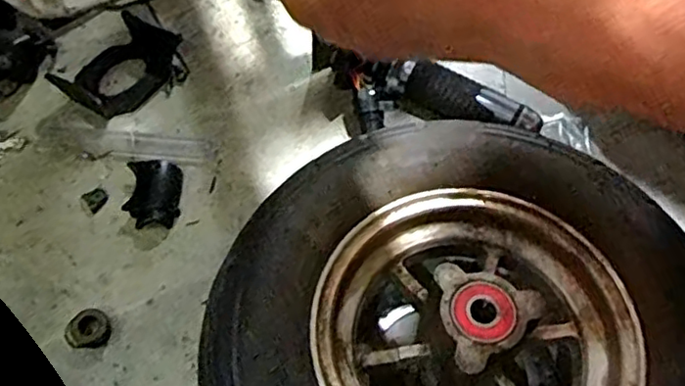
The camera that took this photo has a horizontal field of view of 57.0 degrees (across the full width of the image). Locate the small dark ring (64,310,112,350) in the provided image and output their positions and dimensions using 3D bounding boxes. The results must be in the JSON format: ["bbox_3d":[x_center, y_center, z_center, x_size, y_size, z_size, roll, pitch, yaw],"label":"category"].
[{"bbox_3d":[-0.166,0.087,0.411,0.028,0.009,0.025,-4,57,-2],"label":"small dark ring"}]

